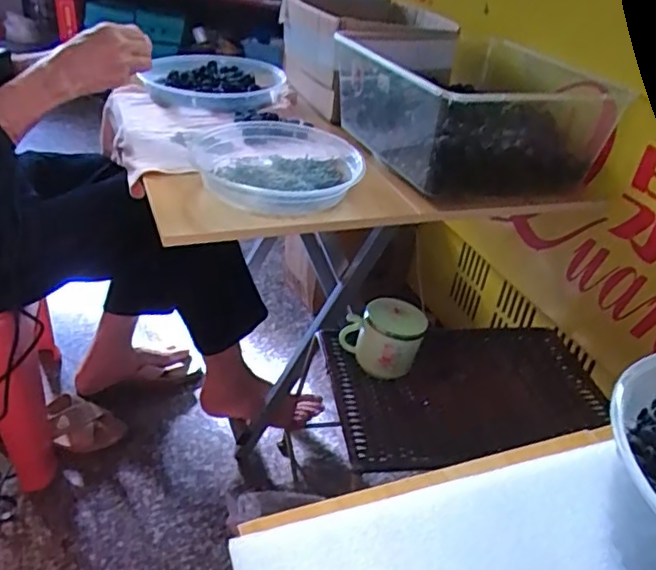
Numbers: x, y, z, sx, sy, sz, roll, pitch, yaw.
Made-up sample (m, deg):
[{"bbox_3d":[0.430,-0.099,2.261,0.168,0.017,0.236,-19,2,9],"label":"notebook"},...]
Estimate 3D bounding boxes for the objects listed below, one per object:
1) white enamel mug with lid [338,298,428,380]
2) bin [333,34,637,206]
[{"bbox_3d":[0.074,0.068,0.821,0.110,0.076,0.077,10,34,5],"label":"white enamel mug with lid"},{"bbox_3d":[0.214,-0.269,0.947,0.328,0.165,0.357,-8,37,-20],"label":"bin"}]

